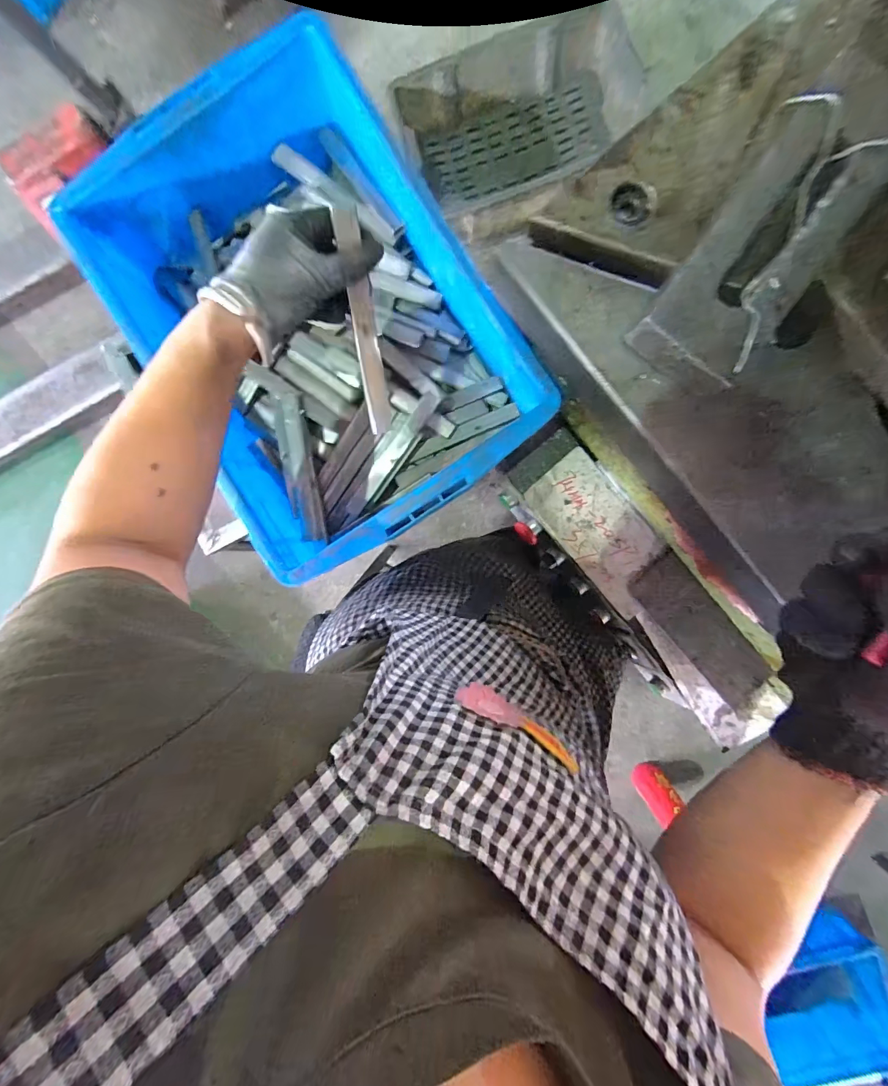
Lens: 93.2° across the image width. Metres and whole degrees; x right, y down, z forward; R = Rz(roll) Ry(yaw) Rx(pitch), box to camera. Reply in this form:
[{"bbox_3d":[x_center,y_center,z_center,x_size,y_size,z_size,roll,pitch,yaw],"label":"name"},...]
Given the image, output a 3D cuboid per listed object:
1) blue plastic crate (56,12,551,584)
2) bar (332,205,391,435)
[{"bbox_3d":[-0.155,-0.257,0.487,0.337,0.124,0.519,-33,91,1],"label":"blue plastic crate"},{"bbox_3d":[-0.068,-0.184,0.371,0.021,0.005,0.177,-17,127,-15],"label":"bar"}]

